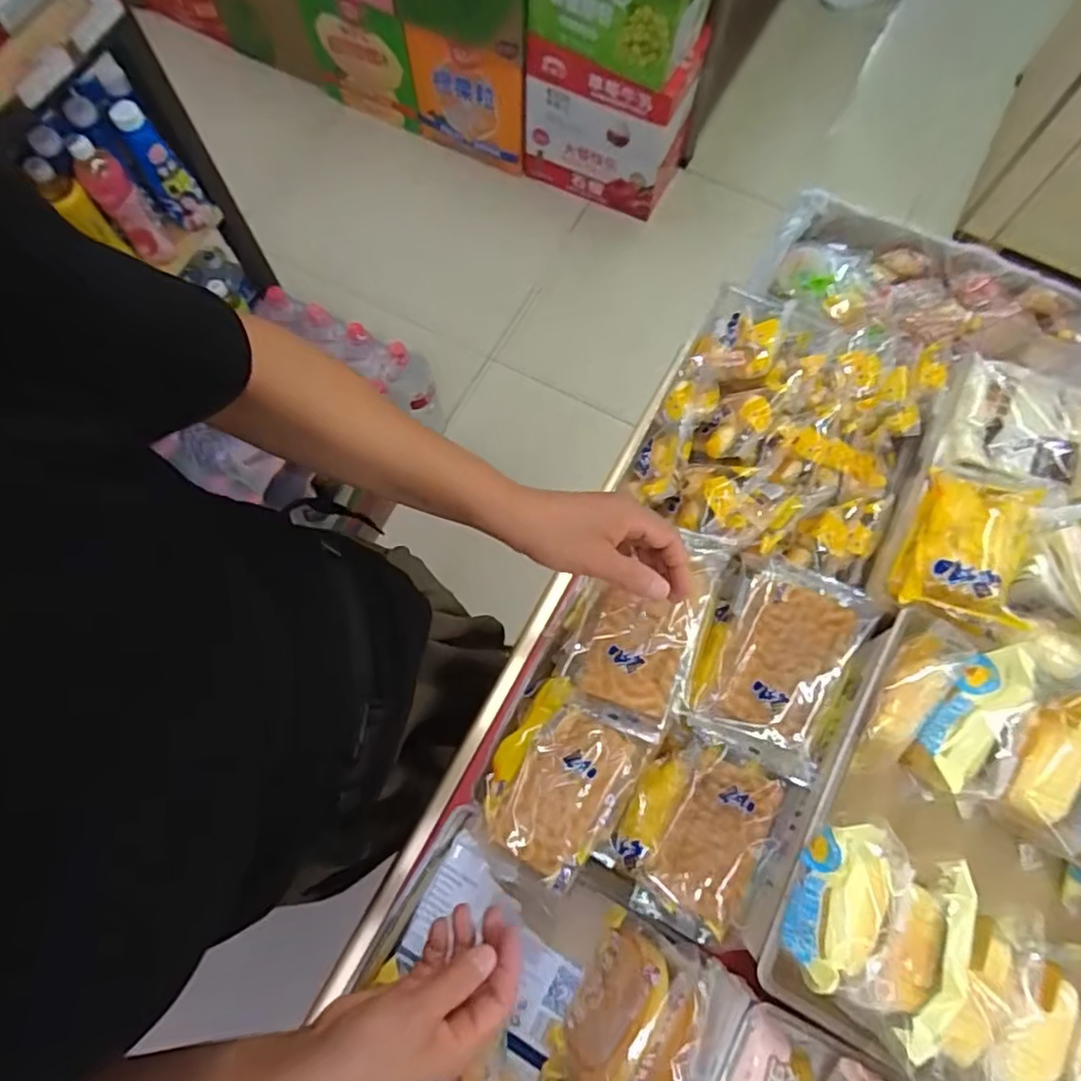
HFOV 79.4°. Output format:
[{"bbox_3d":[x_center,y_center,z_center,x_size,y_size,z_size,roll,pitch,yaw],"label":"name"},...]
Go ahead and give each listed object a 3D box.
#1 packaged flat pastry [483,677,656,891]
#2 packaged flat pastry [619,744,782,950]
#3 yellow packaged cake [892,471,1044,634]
[{"bbox_3d":[0.015,0.201,0.542,0.110,0.026,0.136,34,75,10],"label":"packaged flat pastry"},{"bbox_3d":[0.130,0.247,0.551,0.113,0.021,0.142,21,78,25],"label":"packaged flat pastry"},{"bbox_3d":[0.356,0.003,0.535,0.086,0.048,0.129,21,73,7],"label":"yellow packaged cake"}]

